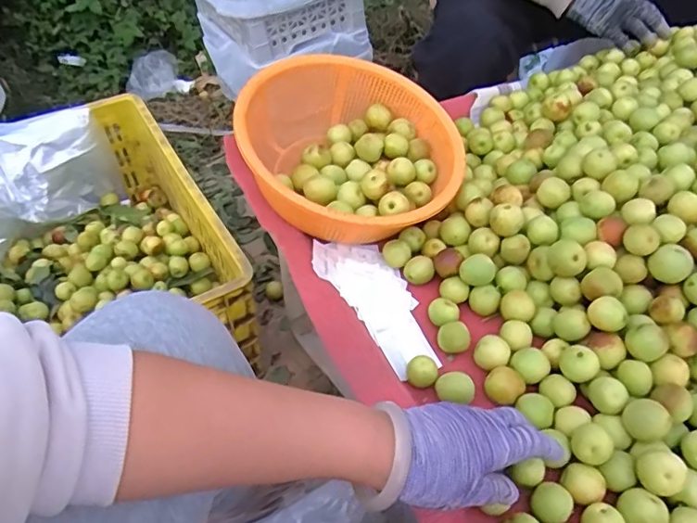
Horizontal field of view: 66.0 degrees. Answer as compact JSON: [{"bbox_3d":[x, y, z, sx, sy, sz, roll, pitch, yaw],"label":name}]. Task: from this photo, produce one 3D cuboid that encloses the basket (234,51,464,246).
[{"bbox_3d":[0.007,-0.136,0.636,0.251,0.105,0.238,-7,49,-7],"label":"basket"}]

